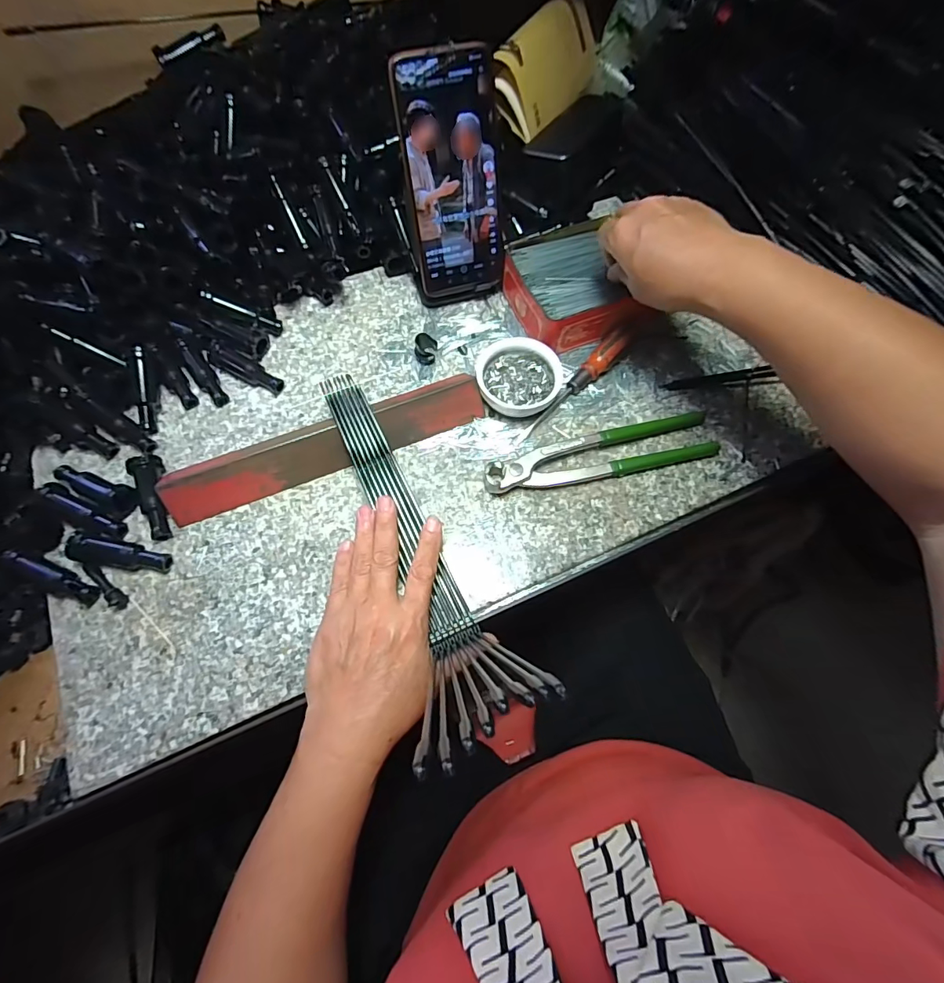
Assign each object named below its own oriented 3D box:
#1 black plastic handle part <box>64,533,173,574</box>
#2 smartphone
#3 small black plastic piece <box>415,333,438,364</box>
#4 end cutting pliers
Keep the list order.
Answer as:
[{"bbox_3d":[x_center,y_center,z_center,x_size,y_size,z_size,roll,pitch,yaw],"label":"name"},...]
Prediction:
[{"bbox_3d":[-0.256,0.045,0.338,0.066,0.023,0.018,7,67,2],"label":"black plastic handle part"},{"bbox_3d":[-0.014,-0.250,0.383,0.076,0.166,0.005,-16,44,-8],"label":"smartphone"},{"bbox_3d":[-0.041,-0.128,0.418,0.020,0.023,0.017,-7,67,-4],"label":"small black plastic piece"},{"bbox_3d":[0.109,-0.031,0.385,0.200,0.020,0.039,-14,68,-7],"label":"end cutting pliers"}]

